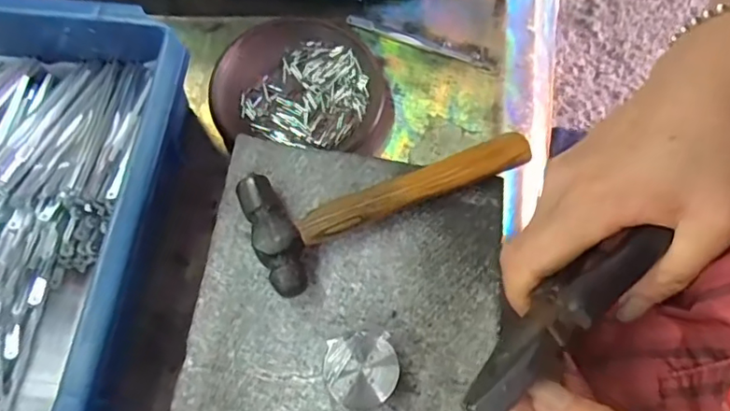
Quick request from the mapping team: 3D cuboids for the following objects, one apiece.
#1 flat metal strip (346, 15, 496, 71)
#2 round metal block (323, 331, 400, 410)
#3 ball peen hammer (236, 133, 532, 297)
[{"bbox_3d":[0.040,-0.119,0.412,0.111,0.004,0.007,21,70,7],"label":"flat metal strip"},{"bbox_3d":[-0.002,0.076,0.260,0.032,0.021,0.032,0,69,0],"label":"round metal block"},{"bbox_3d":[0.008,-0.015,0.298,0.149,0.021,0.064,-30,72,-12],"label":"ball peen hammer"}]

